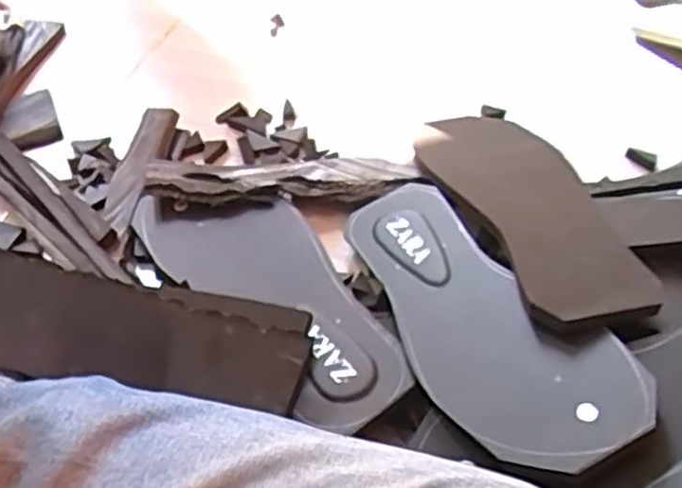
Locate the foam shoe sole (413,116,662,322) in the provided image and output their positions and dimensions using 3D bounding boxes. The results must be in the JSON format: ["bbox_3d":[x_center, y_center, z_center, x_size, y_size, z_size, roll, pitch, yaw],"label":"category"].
[{"bbox_3d":[0.127,-0.032,0.514,0.093,0.010,0.248,-15,36,-10],"label":"foam shoe sole"}]

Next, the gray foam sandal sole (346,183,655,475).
[{"bbox_3d":[0.075,0.042,0.454,0.095,0.009,0.245,-35,44,-8],"label":"gray foam sandal sole"}]

